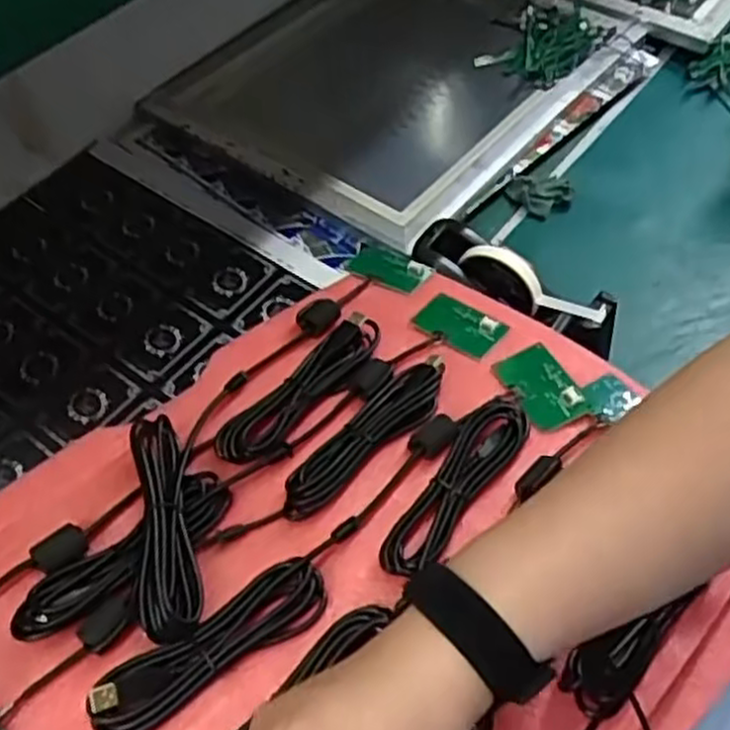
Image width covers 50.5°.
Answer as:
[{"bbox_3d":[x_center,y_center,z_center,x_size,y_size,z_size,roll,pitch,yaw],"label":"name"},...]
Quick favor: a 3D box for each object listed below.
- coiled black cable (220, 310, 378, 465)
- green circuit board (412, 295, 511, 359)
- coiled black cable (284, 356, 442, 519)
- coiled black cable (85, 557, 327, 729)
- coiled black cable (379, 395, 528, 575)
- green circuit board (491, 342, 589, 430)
[{"bbox_3d":[-0.044,0.014,0.564,0.039,0.017,0.155,36,62,24],"label":"coiled black cable"},{"bbox_3d":[0.077,-0.033,0.624,0.065,0.010,0.040,32,61,22],"label":"green circuit board"},{"bbox_3d":[0.002,0.047,0.537,0.036,0.017,0.156,37,63,24],"label":"coiled black cable"},{"bbox_3d":[-0.088,0.162,0.450,0.145,0.025,0.037,-29,58,-18],"label":"coiled black cable"},{"bbox_3d":[0.065,0.074,0.523,0.040,0.018,0.161,31,60,22],"label":"coiled black cable"},{"bbox_3d":[0.129,0.016,0.570,0.041,0.010,0.066,-24,57,-15],"label":"green circuit board"}]

